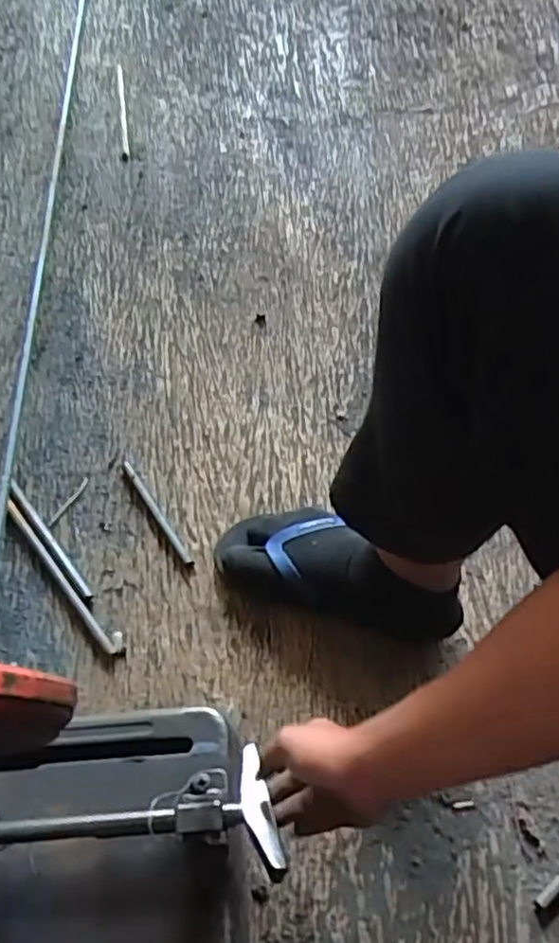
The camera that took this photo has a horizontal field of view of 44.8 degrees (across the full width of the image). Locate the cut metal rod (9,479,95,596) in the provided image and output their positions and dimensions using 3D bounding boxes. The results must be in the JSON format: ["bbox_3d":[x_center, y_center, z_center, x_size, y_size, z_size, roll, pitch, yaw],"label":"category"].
[{"bbox_3d":[-0.259,0.074,0.766,0.011,0.009,0.175,-36,66,-17],"label":"cut metal rod"}]

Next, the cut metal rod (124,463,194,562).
[{"bbox_3d":[-0.142,0.046,0.776,0.012,0.009,0.147,-31,65,-15],"label":"cut metal rod"}]

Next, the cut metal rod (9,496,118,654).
[{"bbox_3d":[-0.243,0.112,0.746,0.013,0.008,0.227,-36,66,-17],"label":"cut metal rod"}]

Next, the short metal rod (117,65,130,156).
[{"bbox_3d":[-0.265,-0.619,1.141,0.011,0.015,0.272,-9,61,-4],"label":"short metal rod"}]

